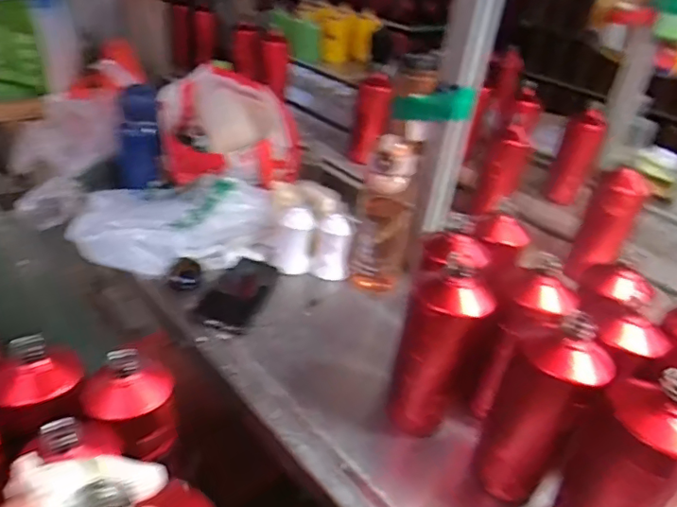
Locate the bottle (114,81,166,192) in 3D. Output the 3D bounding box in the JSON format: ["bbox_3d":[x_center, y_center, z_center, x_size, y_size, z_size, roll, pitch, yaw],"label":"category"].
[{"bbox_3d":[-0.339,-0.200,0.906,0.075,0.155,0.065,-6,36,-18],"label":"bottle"}]

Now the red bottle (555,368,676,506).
[{"bbox_3d":[0.251,0.196,0.467,0.081,0.214,0.085,-25,45,-38],"label":"red bottle"}]

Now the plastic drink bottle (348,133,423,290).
[{"bbox_3d":[0.067,-0.051,0.797,0.085,0.241,0.070,9,34,4],"label":"plastic drink bottle"}]

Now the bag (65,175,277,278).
[{"bbox_3d":[-0.259,-0.049,0.825,0.310,0.085,0.170,6,34,0],"label":"bag"}]

